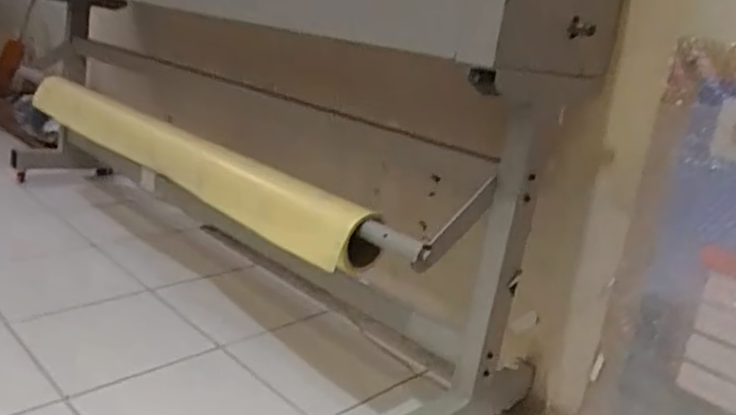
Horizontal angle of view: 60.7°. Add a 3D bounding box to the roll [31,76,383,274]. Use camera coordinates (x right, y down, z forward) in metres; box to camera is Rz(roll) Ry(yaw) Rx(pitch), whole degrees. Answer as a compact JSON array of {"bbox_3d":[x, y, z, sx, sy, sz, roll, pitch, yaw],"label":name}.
[{"bbox_3d":[-0.415,-0.116,1.292,1.173,0.100,0.090,23,23,40],"label":"roll"}]

